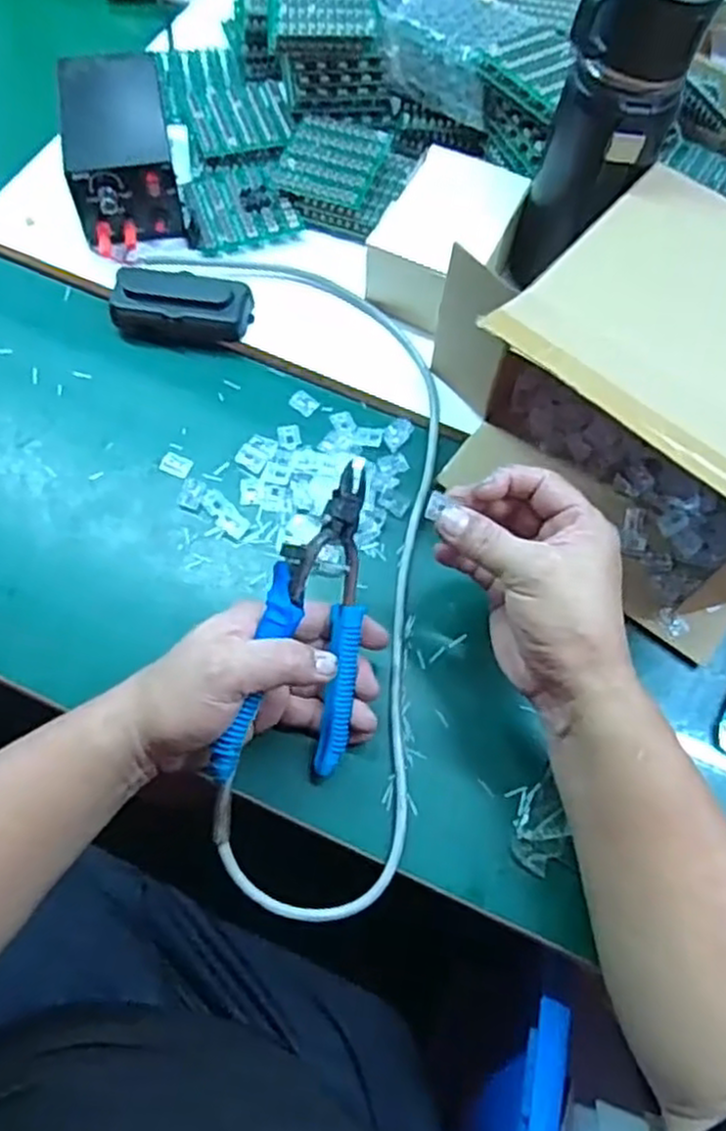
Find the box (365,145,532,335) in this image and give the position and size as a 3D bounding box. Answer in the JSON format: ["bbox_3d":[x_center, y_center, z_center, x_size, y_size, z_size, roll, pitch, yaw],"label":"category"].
[{"bbox_3d":[0.069,-0.255,0.589,0.093,0.059,0.123,26,68,9],"label":"box"}]

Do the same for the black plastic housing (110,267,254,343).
[{"bbox_3d":[-0.142,-0.202,0.589,0.107,0.033,0.055,9,66,2],"label":"black plastic housing"}]

